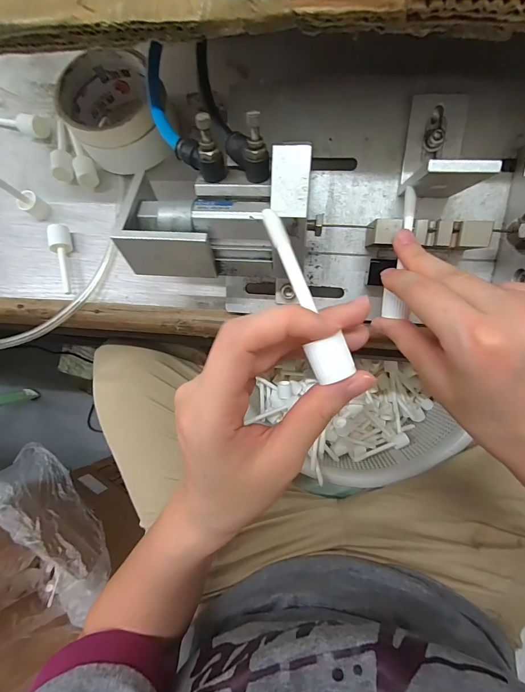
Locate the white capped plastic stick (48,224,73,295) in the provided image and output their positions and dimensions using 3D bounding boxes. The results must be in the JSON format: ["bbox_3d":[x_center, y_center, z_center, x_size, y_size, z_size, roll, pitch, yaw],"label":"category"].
[{"bbox_3d":[-0.184,-0.079,0.294,0.014,0.017,0.065,-6,84,6],"label":"white capped plastic stick"}]

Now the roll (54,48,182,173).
[{"bbox_3d":[-0.123,-0.206,0.284,0.087,0.053,0.091,-1,85,6],"label":"roll"}]

